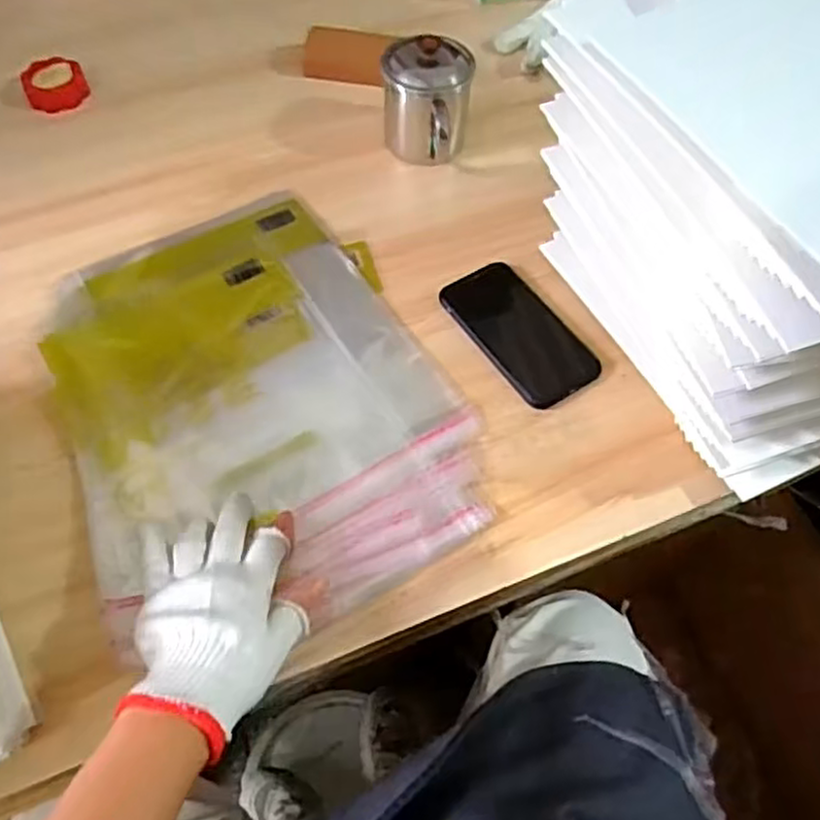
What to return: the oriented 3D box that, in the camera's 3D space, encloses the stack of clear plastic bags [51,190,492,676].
[{"bbox_3d":[-0.129,-0.020,0.606,0.293,0.013,0.385,-20,63,-12],"label":"stack of clear plastic bags"}]

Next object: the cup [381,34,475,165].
[{"bbox_3d":[0.016,-0.305,0.732,0.087,0.110,0.093,4,60,1],"label":"cup"}]

